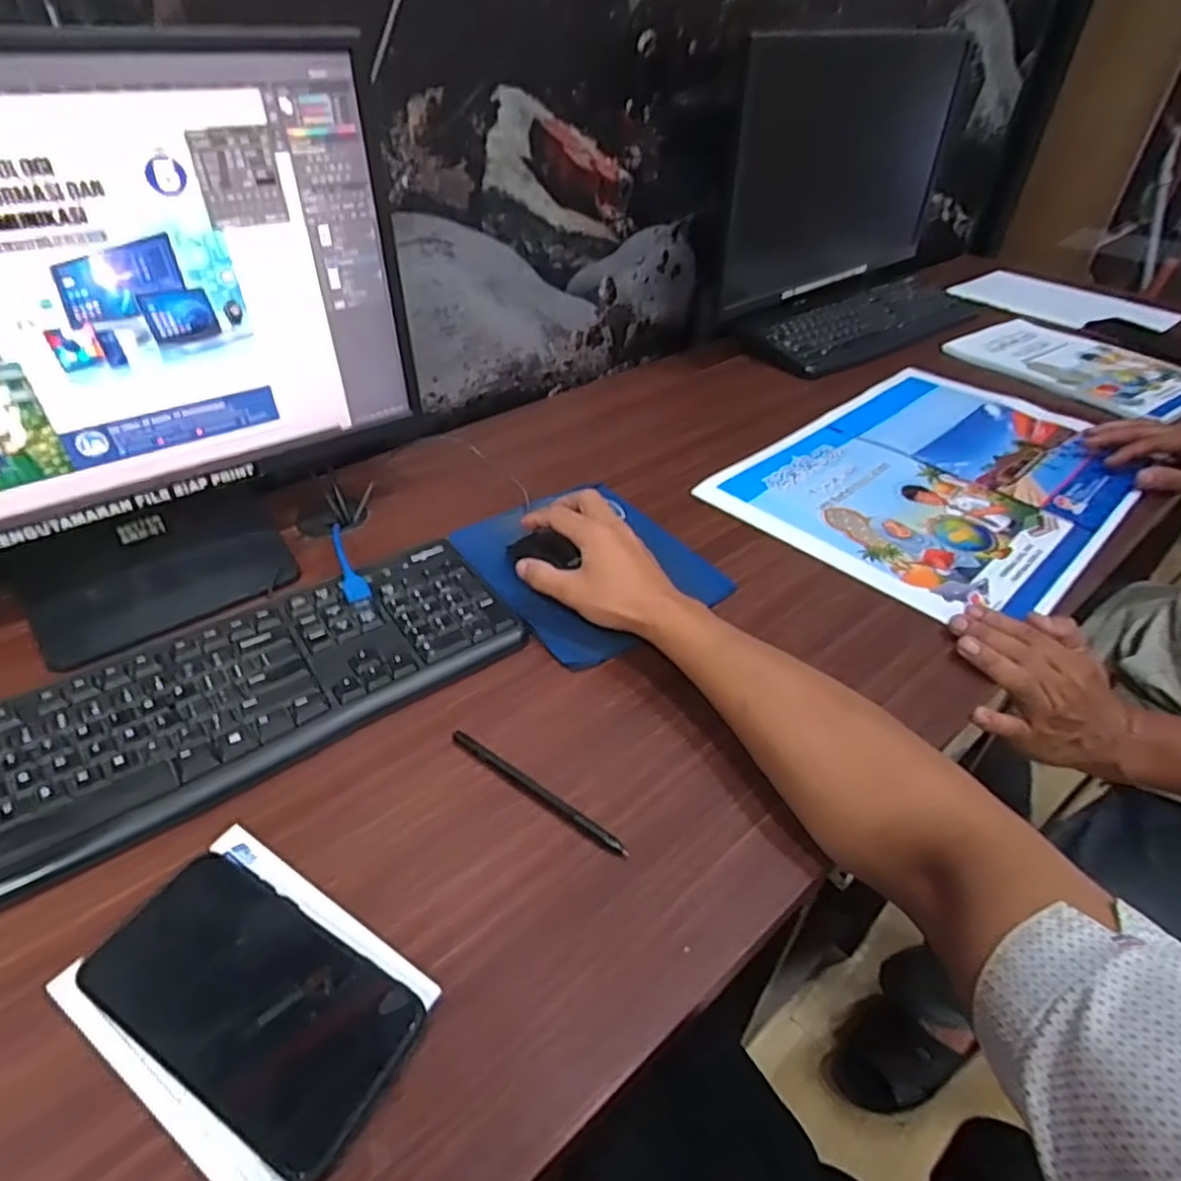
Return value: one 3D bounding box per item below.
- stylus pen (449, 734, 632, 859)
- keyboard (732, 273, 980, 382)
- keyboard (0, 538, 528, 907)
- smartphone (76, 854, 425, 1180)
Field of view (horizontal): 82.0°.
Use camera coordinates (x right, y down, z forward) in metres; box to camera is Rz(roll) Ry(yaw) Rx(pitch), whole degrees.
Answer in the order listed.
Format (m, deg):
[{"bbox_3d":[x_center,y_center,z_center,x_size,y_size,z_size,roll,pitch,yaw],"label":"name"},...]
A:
[{"bbox_3d":[-0.035,0.124,0.422,0.136,0.005,0.007,29,48,24],"label":"stylus pen"},{"bbox_3d":[0.429,-0.404,1.023,0.455,0.028,0.155,-29,52,-31],"label":"keyboard"},{"bbox_3d":[-0.260,0.077,0.457,0.423,0.015,0.147,-26,51,-29],"label":"keyboard"},{"bbox_3d":[-0.163,0.195,0.329,0.157,0.012,0.078,23,46,20],"label":"smartphone"}]

